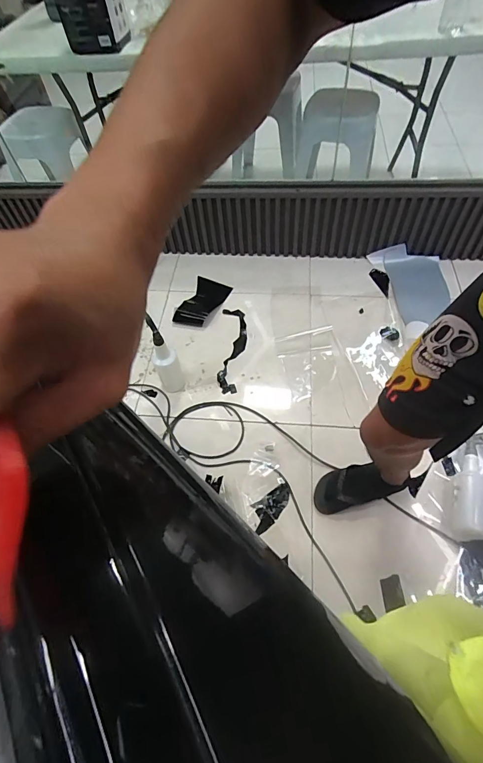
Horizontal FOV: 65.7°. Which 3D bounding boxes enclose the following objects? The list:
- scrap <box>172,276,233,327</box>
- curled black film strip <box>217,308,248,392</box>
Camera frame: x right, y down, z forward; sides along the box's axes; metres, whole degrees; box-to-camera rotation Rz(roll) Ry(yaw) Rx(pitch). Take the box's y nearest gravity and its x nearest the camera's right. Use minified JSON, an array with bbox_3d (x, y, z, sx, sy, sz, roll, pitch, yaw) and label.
[{"bbox_3d":[-0.163,-0.334,1.581,0.155,0.024,0.281,22,60,11],"label":"scrap"},{"bbox_3d":[-0.033,-0.129,1.436,0.099,0.016,0.394,0,57,4],"label":"curled black film strip"}]

